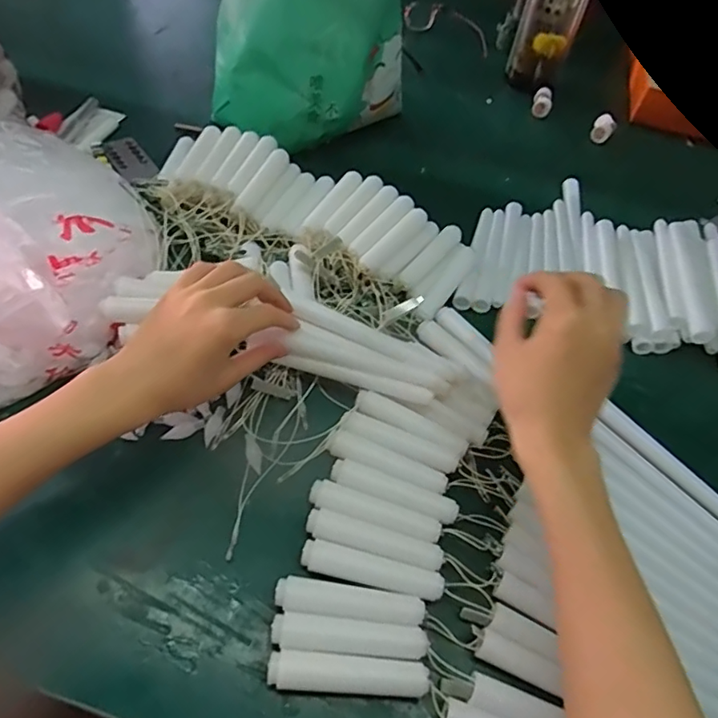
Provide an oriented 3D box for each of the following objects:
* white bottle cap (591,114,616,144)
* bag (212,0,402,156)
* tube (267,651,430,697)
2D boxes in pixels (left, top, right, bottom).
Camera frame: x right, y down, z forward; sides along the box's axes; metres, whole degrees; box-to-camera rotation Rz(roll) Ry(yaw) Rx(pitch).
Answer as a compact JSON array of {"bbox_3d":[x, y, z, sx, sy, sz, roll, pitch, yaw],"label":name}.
[{"bbox_3d":[0.316,-0.296,0.698,0.025,0.023,0.038,27,55,13],"label":"white bottle cap"},{"bbox_3d":[-0.055,-0.341,0.568,0.198,0.240,0.127,14,53,4],"label":"bag"},{"bbox_3d":[-0.006,0.178,0.303,0.087,0.013,0.017,5,53,-3],"label":"tube"}]

